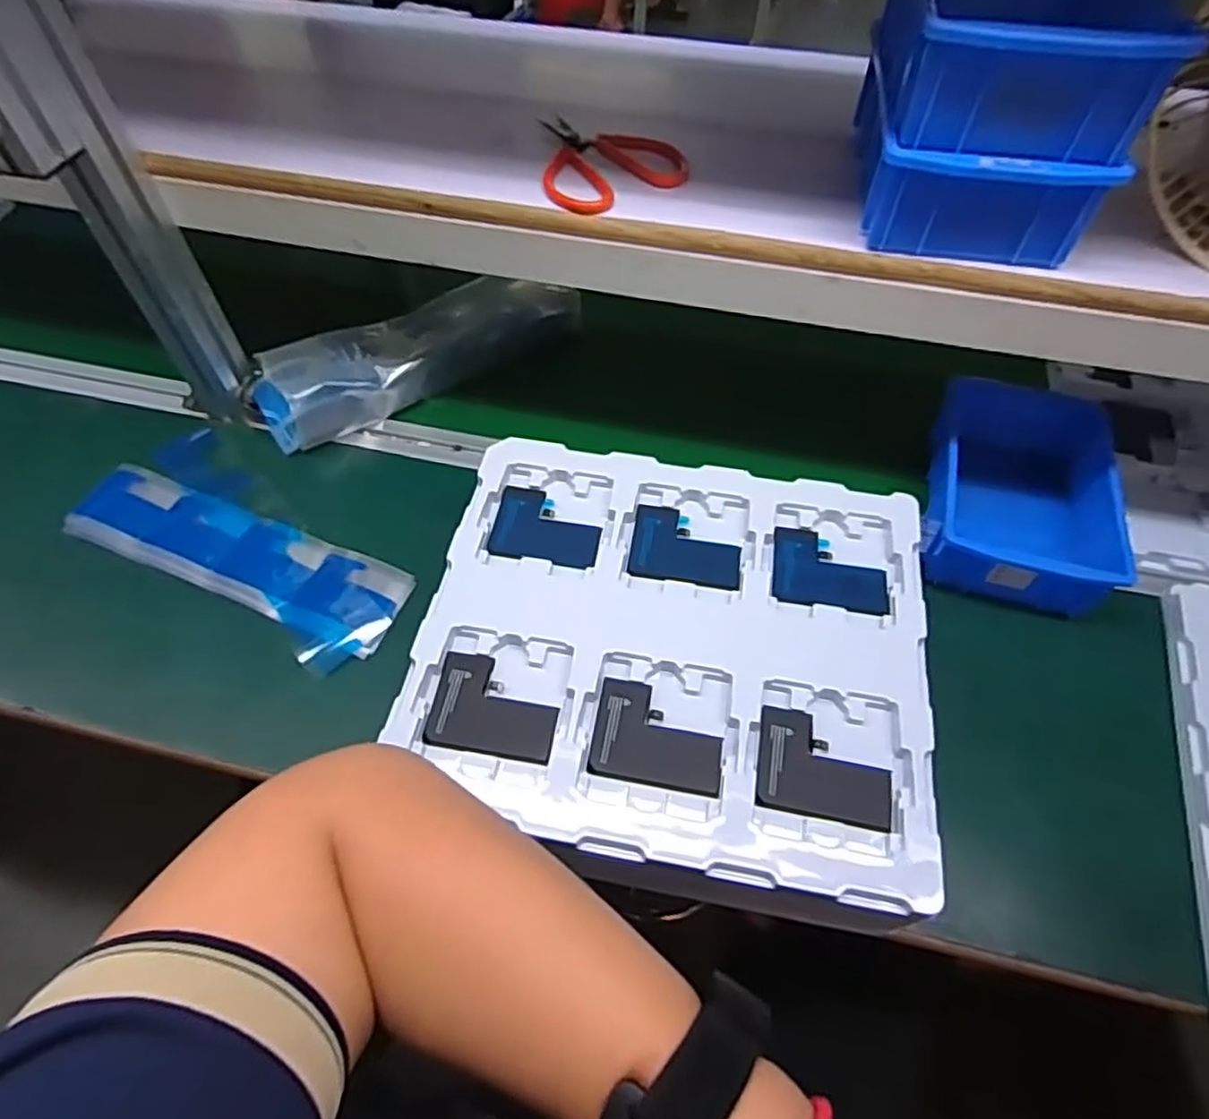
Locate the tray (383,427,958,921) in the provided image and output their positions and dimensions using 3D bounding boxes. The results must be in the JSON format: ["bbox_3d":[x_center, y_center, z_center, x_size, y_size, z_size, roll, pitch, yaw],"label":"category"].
[{"bbox_3d":[0.043,0.050,0.457,0.311,0.018,0.278,9,56,7],"label":"tray"}]

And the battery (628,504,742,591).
[{"bbox_3d":[0.057,-0.008,0.500,0.075,0.007,0.060,8,55,5],"label":"battery"}]

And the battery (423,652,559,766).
[{"bbox_3d":[-0.066,0.090,0.435,0.075,0.006,0.059,8,55,5],"label":"battery"}]

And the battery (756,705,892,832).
[{"bbox_3d":[0.128,0.121,0.416,0.075,0.007,0.059,9,55,6],"label":"battery"}]

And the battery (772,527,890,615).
[{"bbox_3d":[0.155,0.007,0.492,0.076,0.004,0.060,8,55,5],"label":"battery"}]

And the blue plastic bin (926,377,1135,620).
[{"bbox_3d":[0.342,-0.058,0.590,0.127,0.060,0.207,15,57,11],"label":"blue plastic bin"}]

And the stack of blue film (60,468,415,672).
[{"bbox_3d":[-0.301,-0.004,0.583,0.295,0.013,0.097,24,55,13],"label":"stack of blue film"}]

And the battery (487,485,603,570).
[{"bbox_3d":[-0.040,-0.022,0.509,0.077,0.005,0.060,10,55,6],"label":"battery"}]

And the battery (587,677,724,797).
[{"bbox_3d":[0.032,0.105,0.425,0.075,0.008,0.059,9,55,5],"label":"battery"}]

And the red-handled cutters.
[{"bbox_3d":[0.006,-0.283,0.503,0.097,0.018,0.121,-4,54,-3],"label":"red-handled cutters"}]

